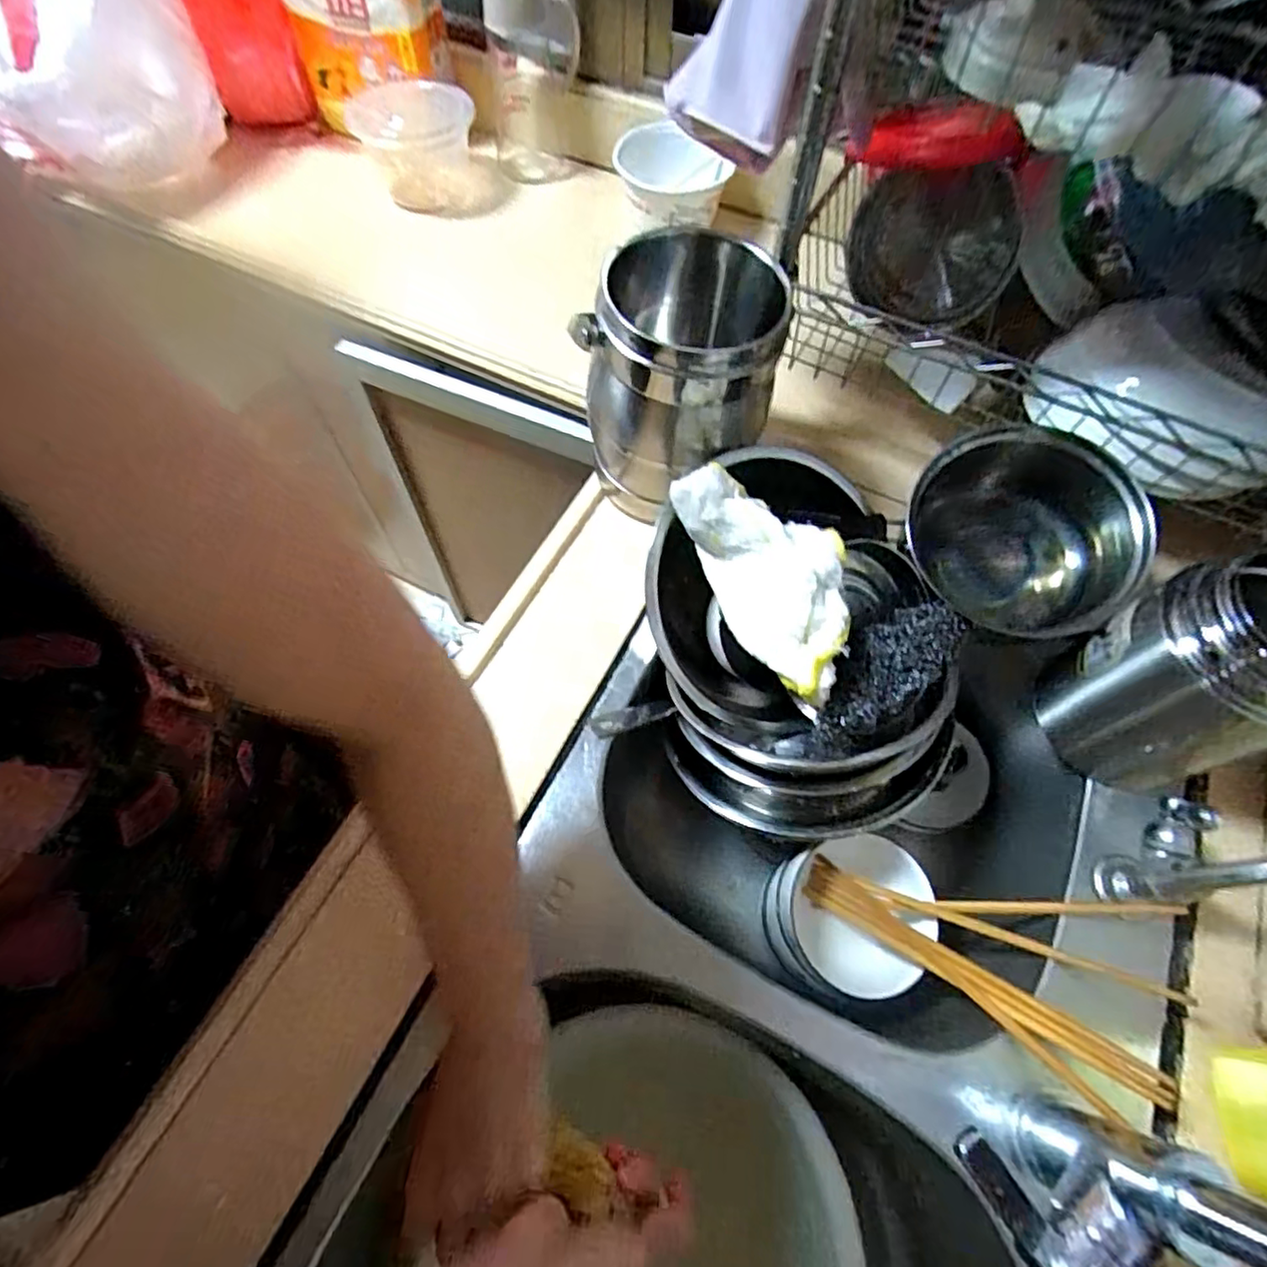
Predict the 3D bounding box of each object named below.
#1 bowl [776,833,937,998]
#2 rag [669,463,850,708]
[{"bbox_3d":[0.170,0.214,0.488,0.108,0.043,0.113,0,62,-1],"label":"bowl"},{"bbox_3d":[0.099,-0.038,0.427,0.079,0.051,0.168,-25,65,-13],"label":"rag"}]

